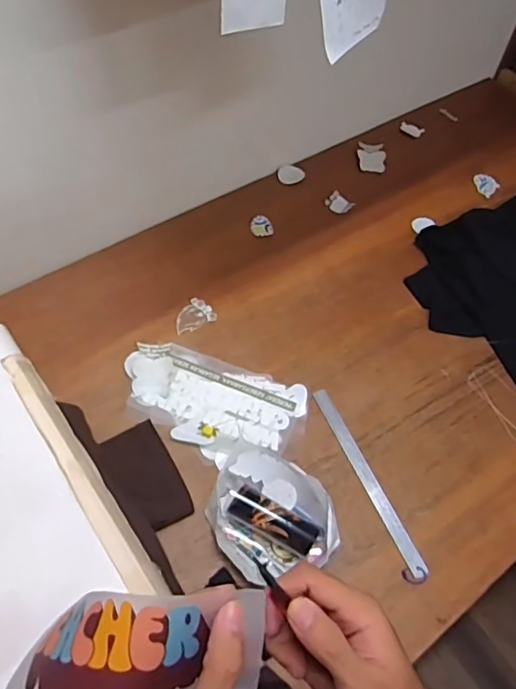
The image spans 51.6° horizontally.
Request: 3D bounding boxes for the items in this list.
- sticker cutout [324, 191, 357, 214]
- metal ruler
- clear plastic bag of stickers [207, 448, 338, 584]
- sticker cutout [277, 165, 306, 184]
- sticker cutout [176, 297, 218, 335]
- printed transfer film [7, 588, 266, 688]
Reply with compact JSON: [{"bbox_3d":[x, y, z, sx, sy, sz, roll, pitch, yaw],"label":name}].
[{"bbox_3d":[0.183,-0.317,1.205,0.051,0.008,0.058,-44,70,-10],"label":"sticker cutout"},{"bbox_3d":[0.180,0.216,0.875,0.027,0.007,0.330,-19,61,-17],"label":"metal ruler"},{"bbox_3d":[0.017,0.253,0.801,0.164,0.064,0.194,-26,64,-20],"label":"clear plastic bag of stickers"},{"bbox_3d":[0.079,-0.398,1.250,0.062,0.008,0.056,-5,58,-9],"label":"sticker cutout"},{"bbox_3d":[-0.126,-0.056,1.023,0.080,0.004,0.059,-26,71,-19],"label":"sticker cutout"},{"bbox_3d":[-0.066,0.162,0.282,0.135,0.045,0.057,-10,61,-5],"label":"printed transfer film"}]

